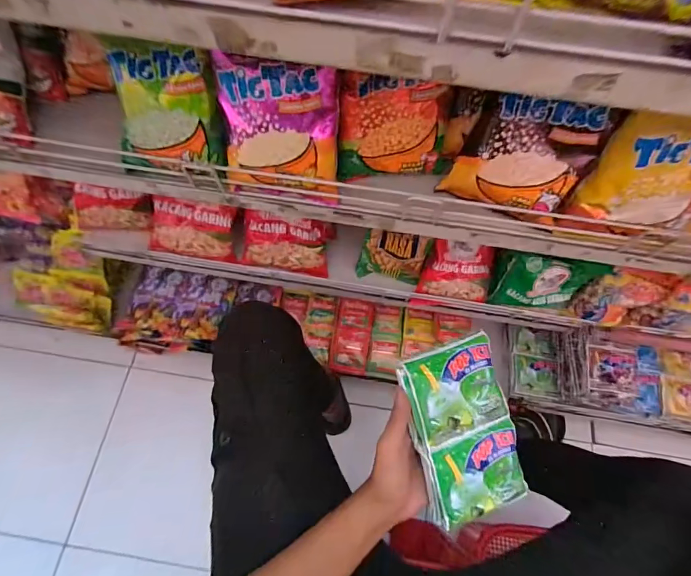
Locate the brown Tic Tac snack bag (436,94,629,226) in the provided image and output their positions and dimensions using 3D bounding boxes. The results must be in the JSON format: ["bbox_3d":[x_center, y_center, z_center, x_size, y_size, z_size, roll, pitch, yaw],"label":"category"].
[{"bbox_3d":[0.182,-0.135,0.373,0.126,0.133,0.045,22,31,4],"label":"brown Tic Tac snack bag"}]

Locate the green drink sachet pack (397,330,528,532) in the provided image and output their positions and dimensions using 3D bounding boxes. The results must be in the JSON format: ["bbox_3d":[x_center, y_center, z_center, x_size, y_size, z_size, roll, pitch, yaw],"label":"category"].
[{"bbox_3d":[0.115,0.135,0.359,0.099,0.018,0.157,-15,89,-18],"label":"green drink sachet pack"}]

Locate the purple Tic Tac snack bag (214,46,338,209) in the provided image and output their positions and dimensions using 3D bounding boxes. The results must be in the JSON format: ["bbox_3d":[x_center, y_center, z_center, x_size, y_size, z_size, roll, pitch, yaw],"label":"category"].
[{"bbox_3d":[-0.064,-0.152,0.375,0.111,0.135,0.040,5,40,1],"label":"purple Tic Tac snack bag"}]

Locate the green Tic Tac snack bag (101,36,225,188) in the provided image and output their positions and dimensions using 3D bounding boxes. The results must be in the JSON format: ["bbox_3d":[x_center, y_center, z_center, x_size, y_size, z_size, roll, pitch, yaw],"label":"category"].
[{"bbox_3d":[-0.178,-0.167,0.374,0.115,0.132,0.024,9,36,2],"label":"green Tic Tac snack bag"}]

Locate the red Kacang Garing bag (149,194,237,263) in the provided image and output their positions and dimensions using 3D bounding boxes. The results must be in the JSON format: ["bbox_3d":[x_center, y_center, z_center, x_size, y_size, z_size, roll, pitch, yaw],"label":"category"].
[{"bbox_3d":[-0.252,-0.097,0.615,0.136,0.035,0.093,11,107,3],"label":"red Kacang Garing bag"}]

